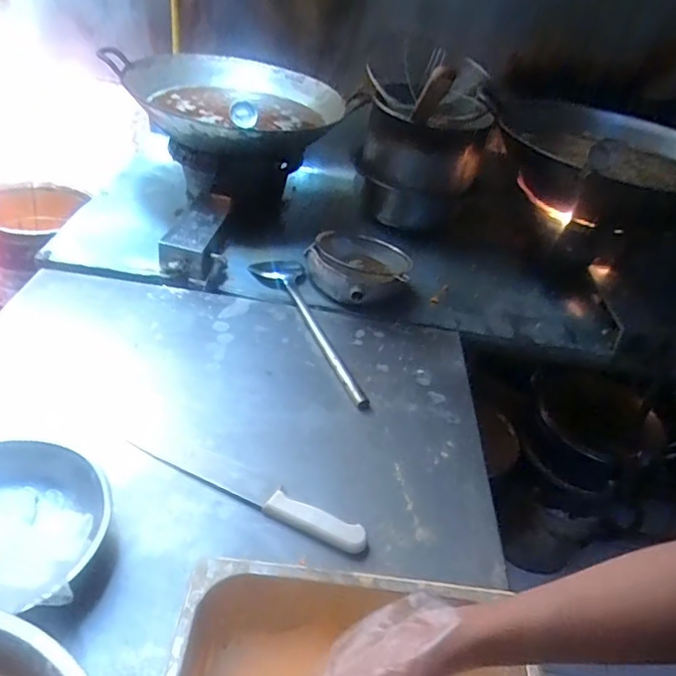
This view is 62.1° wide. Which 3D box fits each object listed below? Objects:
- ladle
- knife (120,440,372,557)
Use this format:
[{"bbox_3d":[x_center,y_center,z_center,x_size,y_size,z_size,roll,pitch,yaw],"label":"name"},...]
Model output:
[{"bbox_3d":[-0.064,-0.028,1.001,0.098,0.040,0.443,-5,40,-20],"label":"ladle"},{"bbox_3d":[-0.113,0.191,0.708,0.316,0.017,0.035,22,38,14],"label":"knife"}]

